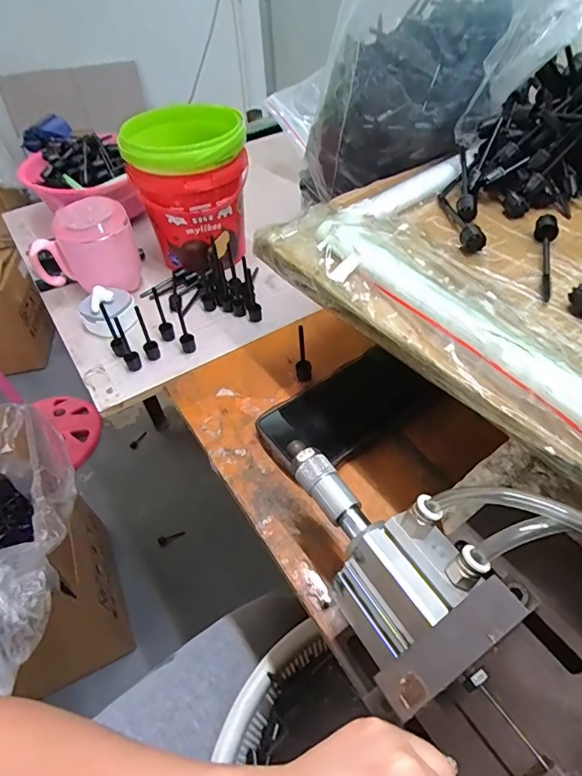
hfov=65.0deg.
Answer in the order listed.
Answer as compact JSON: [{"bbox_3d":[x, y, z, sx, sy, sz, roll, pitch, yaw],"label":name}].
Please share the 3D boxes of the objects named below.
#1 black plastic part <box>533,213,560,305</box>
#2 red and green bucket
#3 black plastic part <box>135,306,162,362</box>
[{"bbox_3d":[0.172,-0.091,0.310,0.015,0.013,0.084,15,51,17],"label":"black plastic part"},{"bbox_3d":[-0.115,-0.229,0.549,0.125,0.161,0.129,-2,48,2],"label":"red and green bucket"},{"bbox_3d":[-0.145,-0.054,0.458,0.015,0.060,0.014,-20,50,-14],"label":"black plastic part"}]

